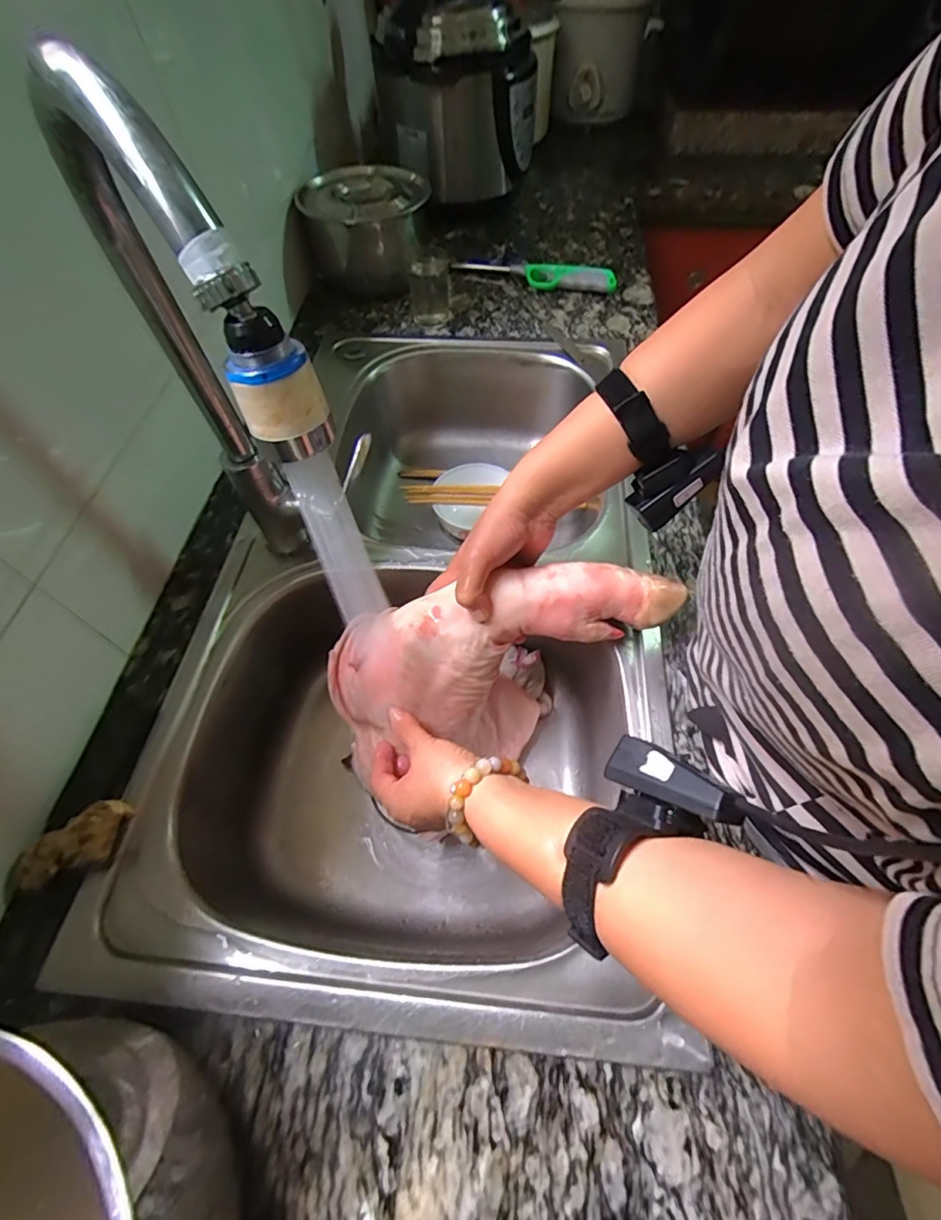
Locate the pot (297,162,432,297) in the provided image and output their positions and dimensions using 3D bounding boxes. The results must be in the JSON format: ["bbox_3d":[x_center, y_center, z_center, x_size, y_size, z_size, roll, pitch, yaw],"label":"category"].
[{"bbox_3d":[-0.149,-0.549,0.749,0.174,0.123,0.173,-1,58,1],"label":"pot"}]

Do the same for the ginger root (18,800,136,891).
[{"bbox_3d":[-0.286,0.169,0.357,0.078,0.032,0.036,-26,61,-14],"label":"ginger root"}]

